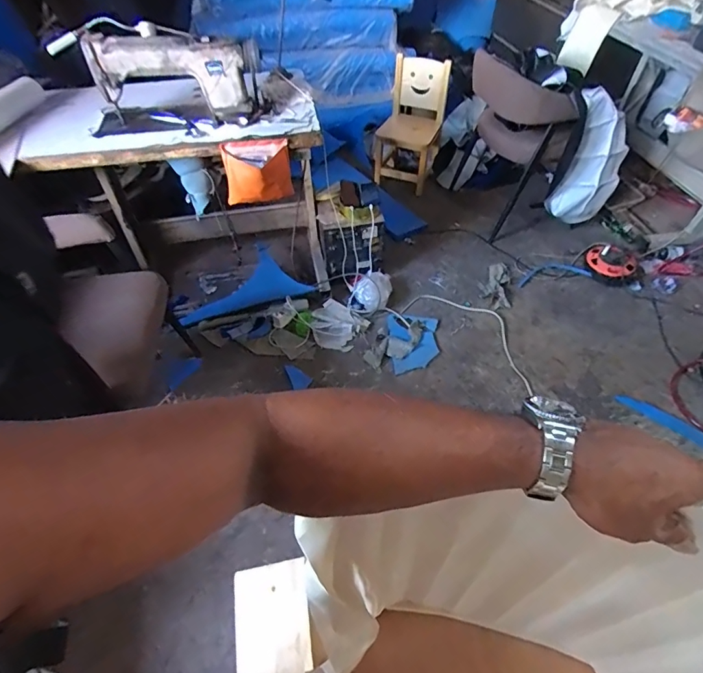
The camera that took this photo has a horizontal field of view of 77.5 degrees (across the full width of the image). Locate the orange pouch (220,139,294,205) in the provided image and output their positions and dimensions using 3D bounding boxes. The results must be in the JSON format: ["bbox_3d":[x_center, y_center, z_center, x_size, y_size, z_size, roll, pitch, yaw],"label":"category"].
[{"bbox_3d":[-0.297,-0.507,1.385,0.211,0.195,0.090,-7,50,-5],"label":"orange pouch"}]

